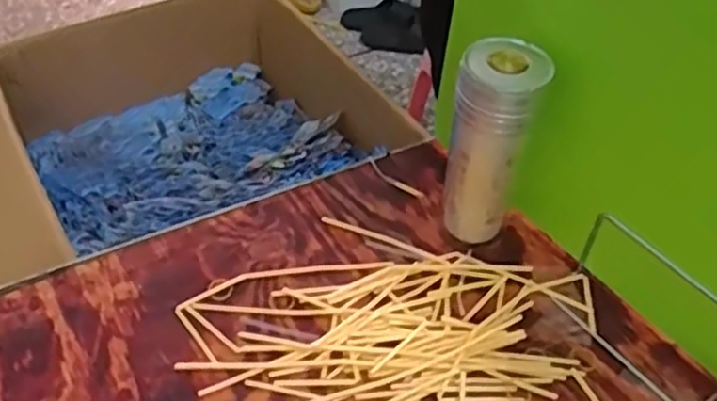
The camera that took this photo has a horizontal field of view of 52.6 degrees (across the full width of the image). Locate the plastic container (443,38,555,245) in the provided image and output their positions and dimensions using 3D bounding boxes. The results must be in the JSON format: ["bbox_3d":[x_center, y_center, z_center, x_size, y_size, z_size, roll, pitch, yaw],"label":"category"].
[{"bbox_3d":[0.110,-0.043,0.614,0.066,0.186,0.061,10,45,8],"label":"plastic container"}]

